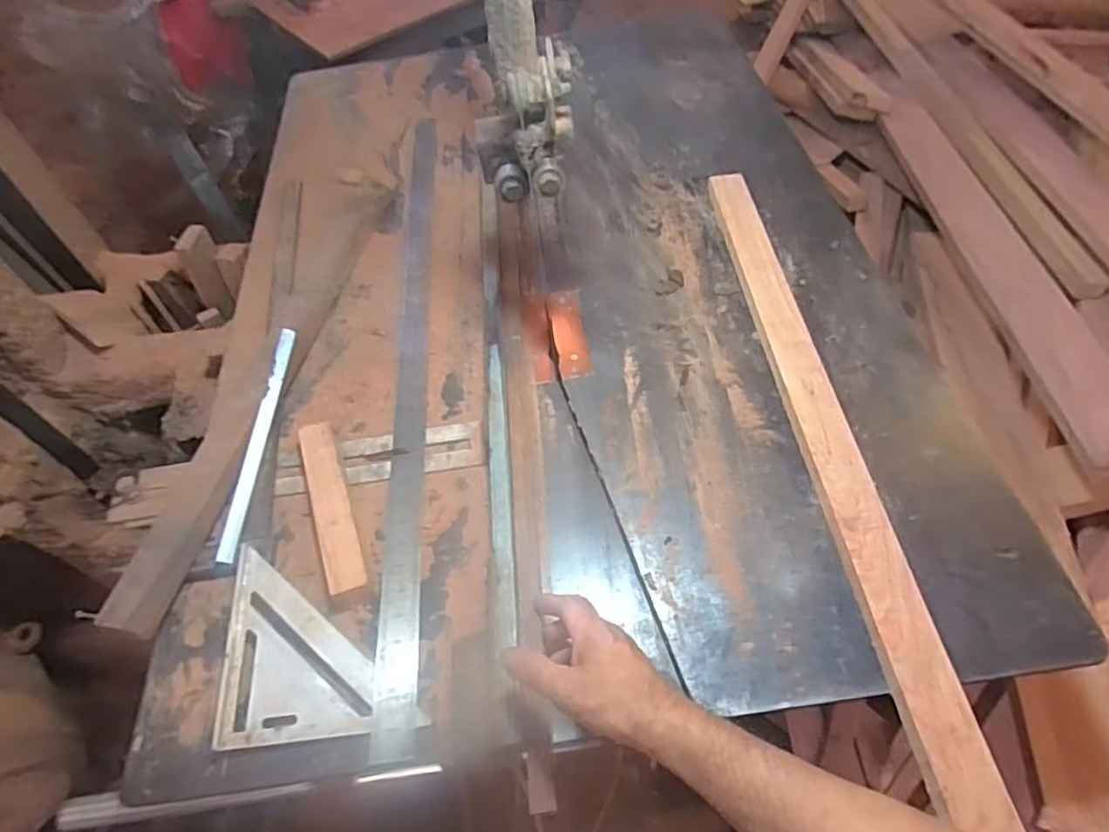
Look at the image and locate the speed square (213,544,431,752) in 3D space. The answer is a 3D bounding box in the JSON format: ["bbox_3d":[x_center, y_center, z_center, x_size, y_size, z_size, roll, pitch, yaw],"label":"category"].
[{"bbox_3d":[-0.252,0.242,0.609,0.242,0.025,0.145,34,64,26],"label":"speed square"}]

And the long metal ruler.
[{"bbox_3d":[-0.184,-0.104,0.868,0.043,0.011,0.999,-6,53,0],"label":"long metal ruler"}]

